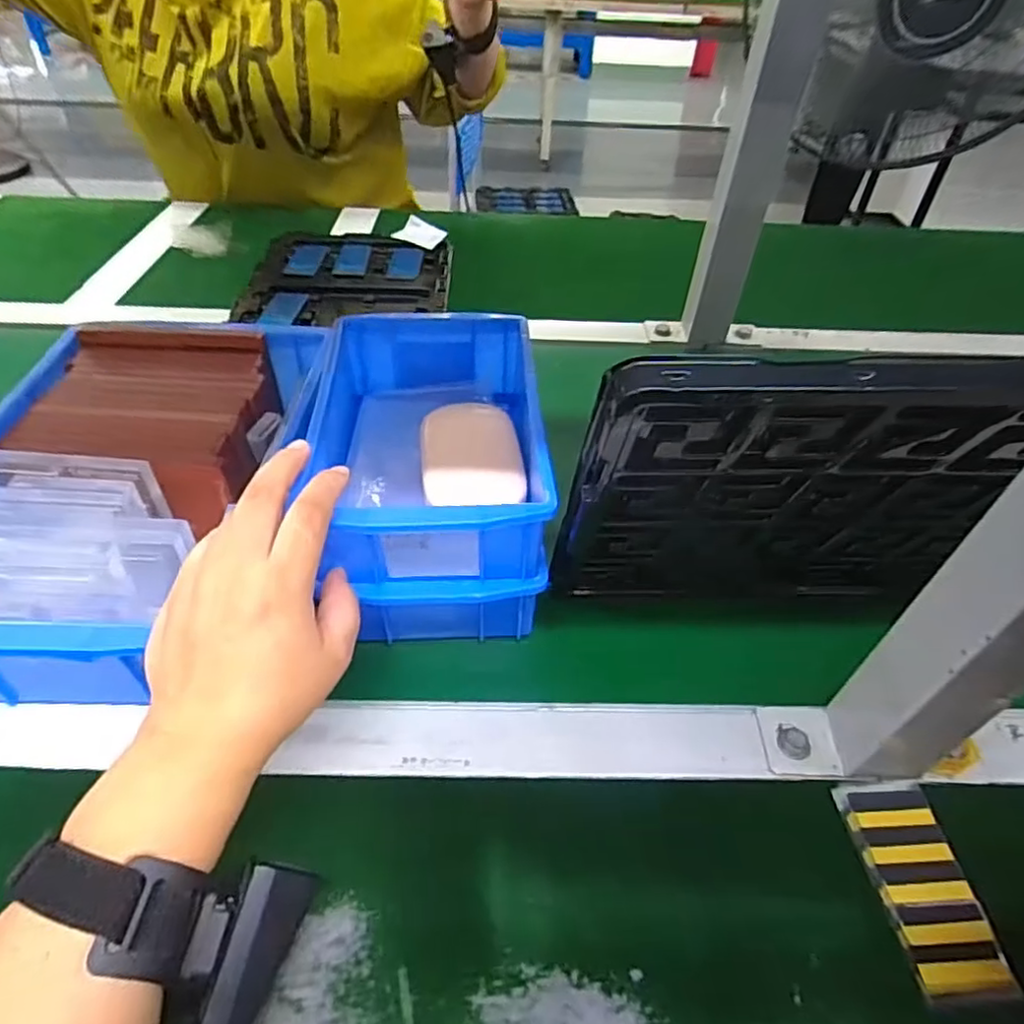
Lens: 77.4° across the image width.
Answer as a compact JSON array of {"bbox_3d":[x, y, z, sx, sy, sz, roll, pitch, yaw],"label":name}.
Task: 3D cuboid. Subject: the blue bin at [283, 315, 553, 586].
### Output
[{"bbox_3d":[-0.047,-0.045,0.395,0.126,0.068,0.195,-5,48,-10],"label":"blue bin"}]

